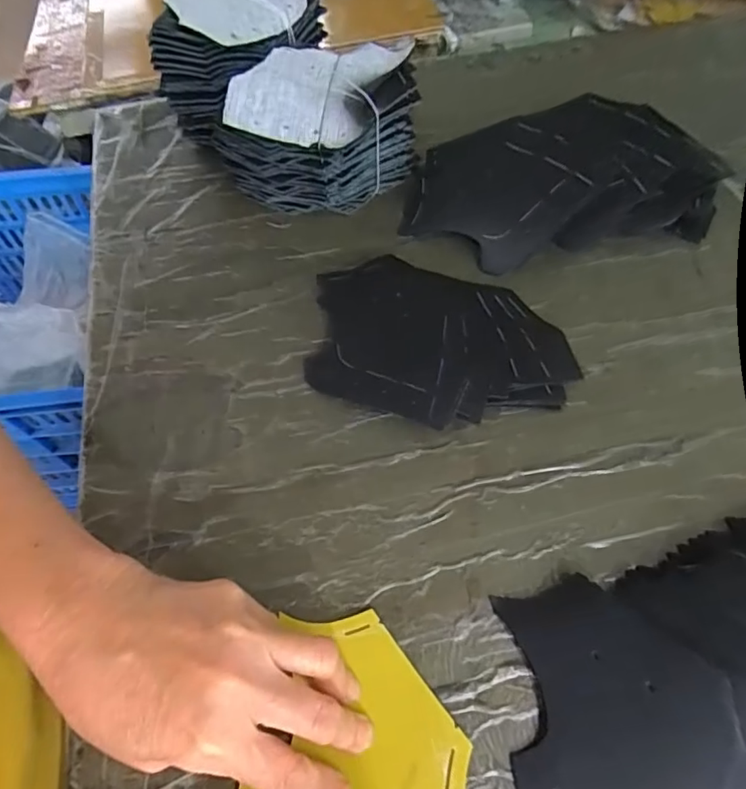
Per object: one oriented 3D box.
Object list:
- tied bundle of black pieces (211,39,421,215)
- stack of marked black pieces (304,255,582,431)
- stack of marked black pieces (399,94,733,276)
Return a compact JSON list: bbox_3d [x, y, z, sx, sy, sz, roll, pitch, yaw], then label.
[{"bbox_3d":[-0.043,-0.206,0.432,0.154,0.095,0.091,-1,59,-1],"label":"tied bundle of black pieces"},{"bbox_3d":[0.046,-0.034,0.370,0.177,0.026,0.122,9,60,5],"label":"stack of marked black pieces"},{"bbox_3d":[0.153,-0.174,0.438,0.254,0.054,0.121,-9,60,-5],"label":"stack of marked black pieces"}]

